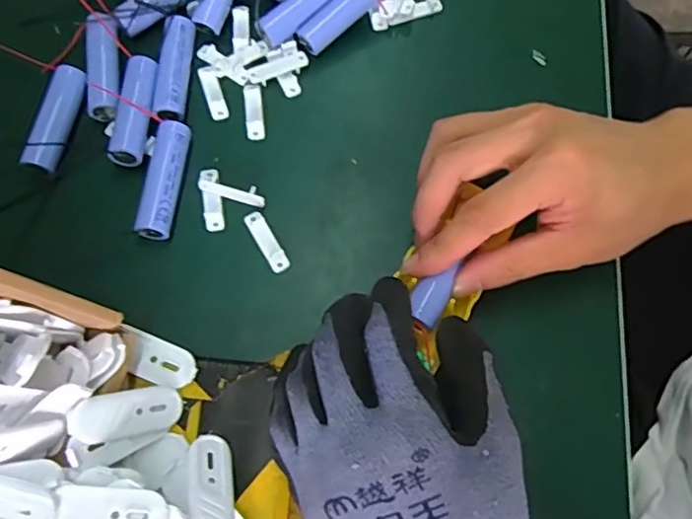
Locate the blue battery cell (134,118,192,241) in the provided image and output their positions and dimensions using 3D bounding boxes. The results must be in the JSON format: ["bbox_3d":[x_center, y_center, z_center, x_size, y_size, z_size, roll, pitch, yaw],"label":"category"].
[{"bbox_3d":[-0.099,-0.043,0.327,0.020,0.015,0.065,6,70,2],"label":"blue battery cell"}]

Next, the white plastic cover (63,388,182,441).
[{"bbox_3d":[-0.097,0.069,0.265,0.048,0.006,0.019,2,64,-41],"label":"white plastic cover"}]

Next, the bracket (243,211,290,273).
[{"bbox_3d":[-0.043,-0.010,0.325,0.010,0.004,0.037,-29,73,-10],"label":"bracket"}]

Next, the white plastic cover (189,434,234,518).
[{"bbox_3d":[-0.059,0.101,0.261,0.020,0.006,0.048,8,49,-25],"label":"white plastic cover"}]

